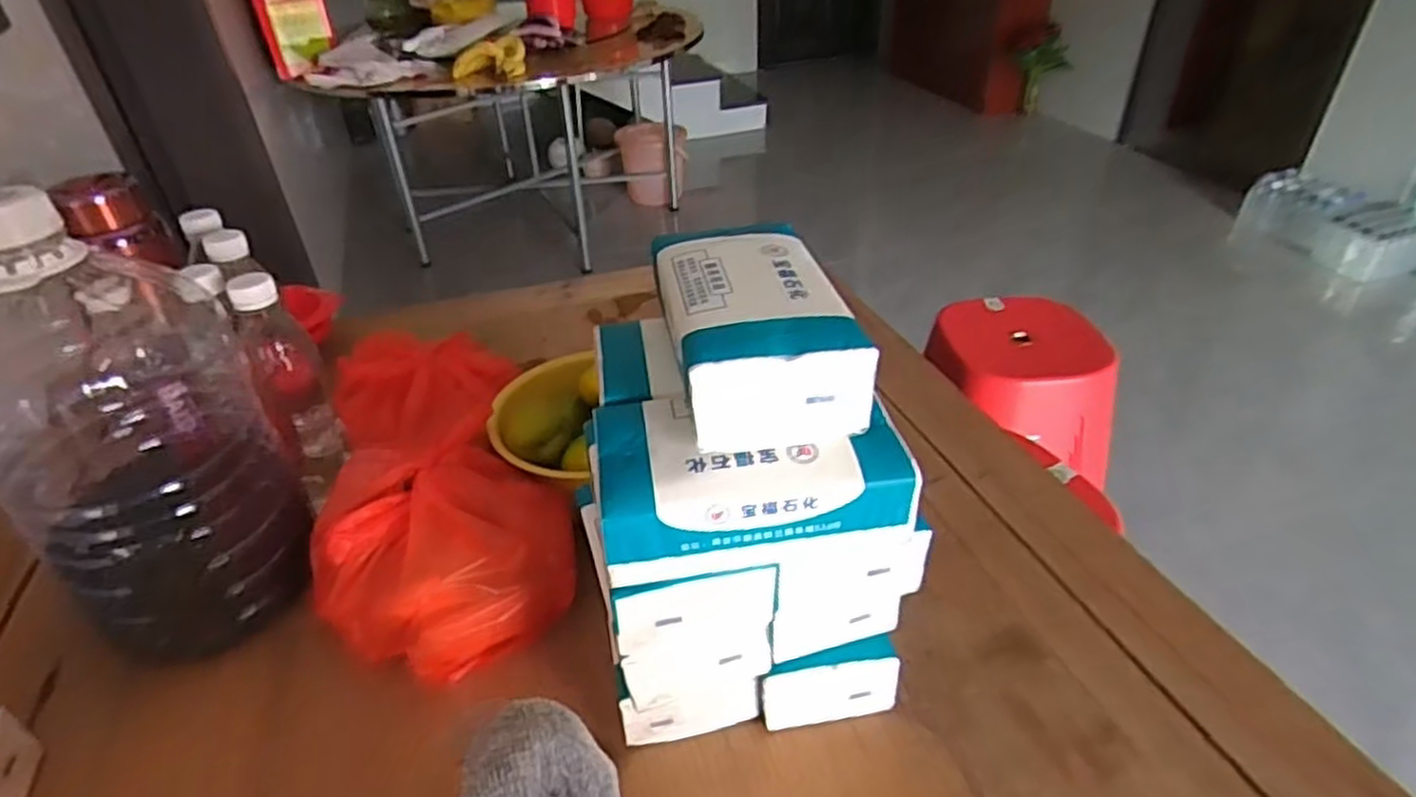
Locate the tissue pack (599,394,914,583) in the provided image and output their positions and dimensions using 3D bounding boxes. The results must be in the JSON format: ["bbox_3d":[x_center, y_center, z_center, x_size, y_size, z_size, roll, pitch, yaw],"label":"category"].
[{"bbox_3d":[0.022,0.037,0.403,0.155,0.043,0.093,-8,37,-8],"label":"tissue pack"}]

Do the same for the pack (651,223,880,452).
[{"bbox_3d":[0.022,-0.042,0.420,0.091,0.056,0.146,-8,37,-8],"label":"pack"}]

